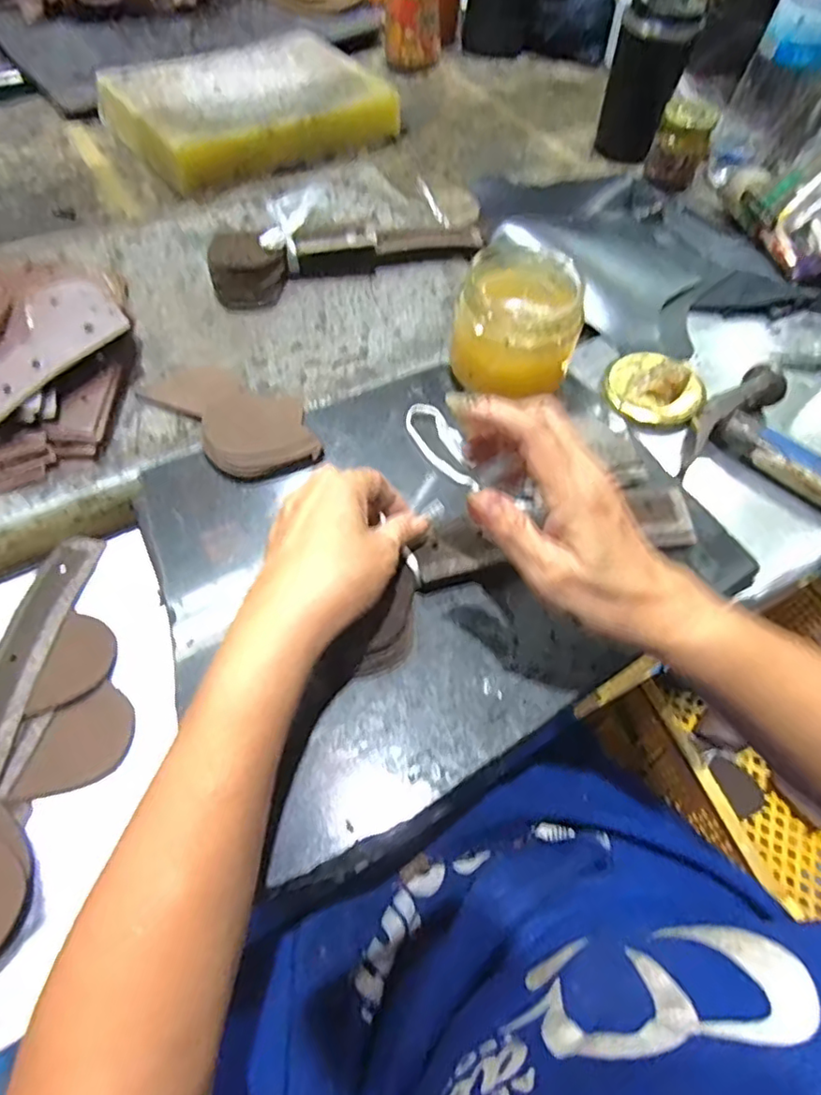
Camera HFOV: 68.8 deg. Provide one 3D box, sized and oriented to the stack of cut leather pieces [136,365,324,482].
[{"bbox_3d":[-0.122,-0.097,0.415,0.075,0.021,0.140,-38,66,-23],"label":"stack of cut leather pieces"}]

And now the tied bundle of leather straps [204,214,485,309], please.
[{"bbox_3d":[-0.055,-0.257,0.510,0.232,0.034,0.061,-19,60,-14],"label":"tied bundle of leather straps"}]

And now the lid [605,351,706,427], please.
[{"bbox_3d":[0.197,-0.129,0.486,0.075,0.031,0.069,1,58,-2],"label":"lid"}]

